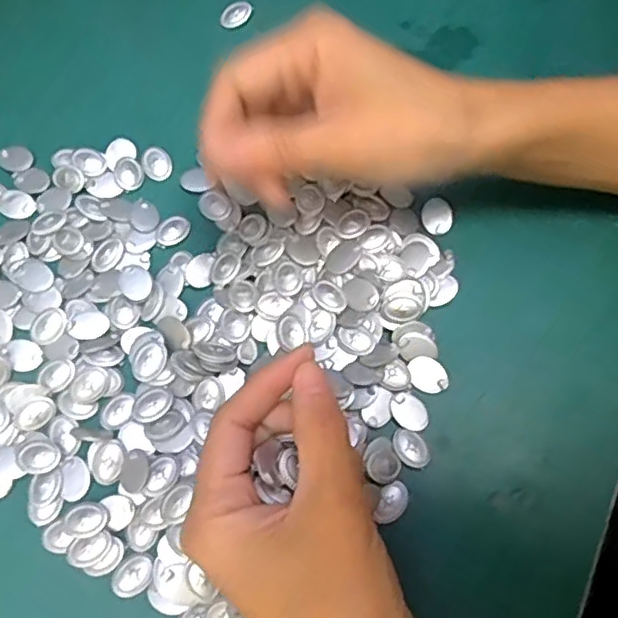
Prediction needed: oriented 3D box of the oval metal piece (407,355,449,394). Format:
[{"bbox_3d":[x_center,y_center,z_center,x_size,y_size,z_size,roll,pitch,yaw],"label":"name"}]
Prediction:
[{"bbox_3d":[0.056,0.030,0.293,0.020,0.004,0.015,30,73,9],"label":"oval metal piece"}]

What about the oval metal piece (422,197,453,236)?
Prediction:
[{"bbox_3d":[0.066,-0.047,0.321,0.016,0.005,0.018,19,72,5],"label":"oval metal piece"}]

